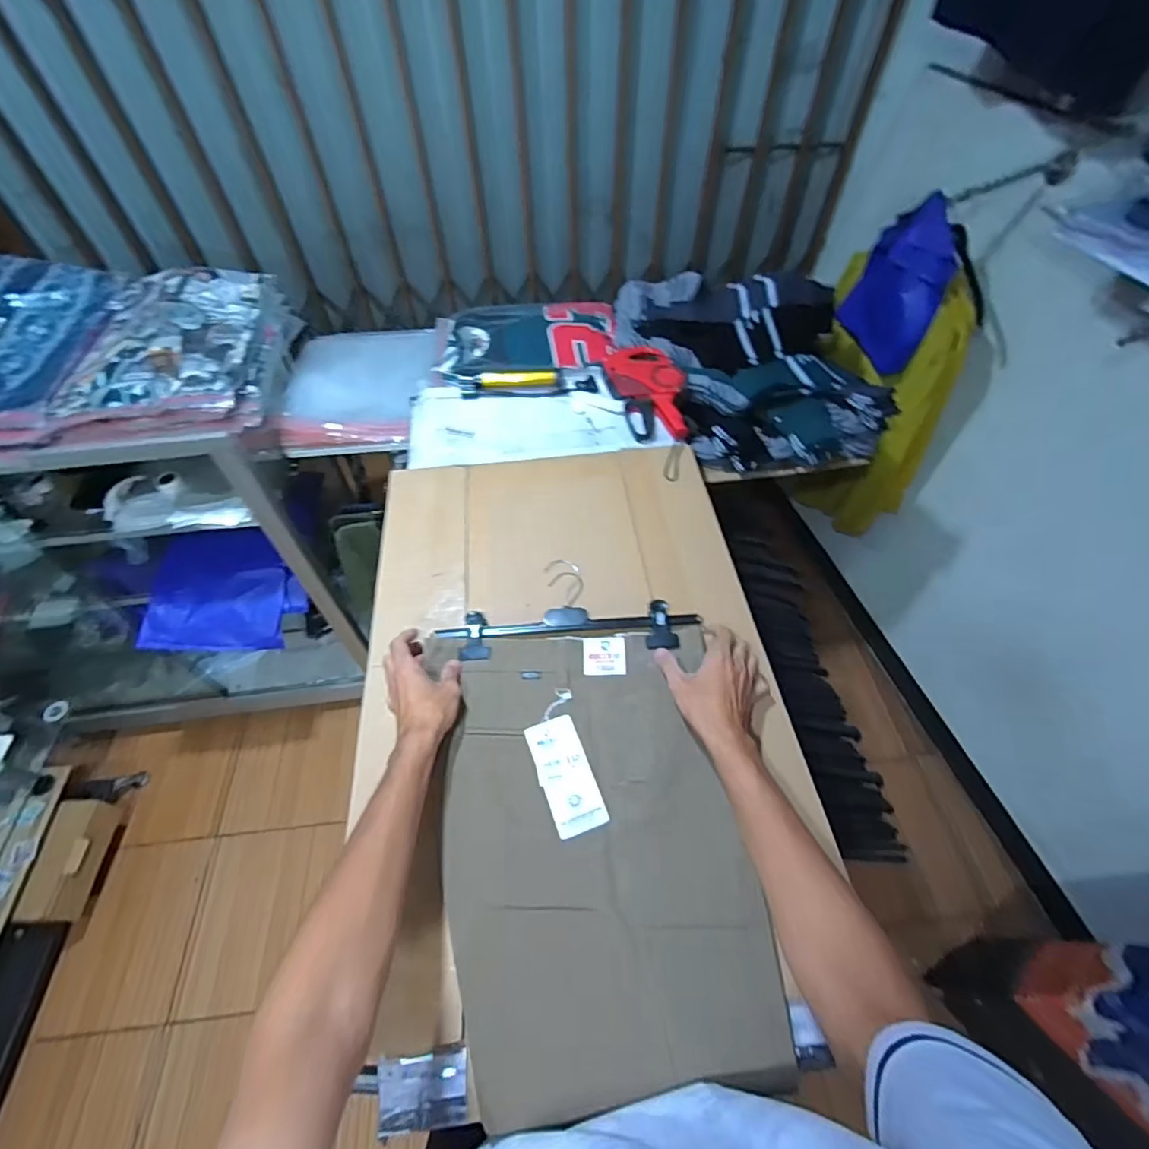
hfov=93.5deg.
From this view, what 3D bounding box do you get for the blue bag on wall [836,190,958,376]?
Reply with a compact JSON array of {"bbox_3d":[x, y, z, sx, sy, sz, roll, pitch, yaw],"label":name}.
[{"bbox_3d":[0.747,-0.663,1.240,0.099,0.314,0.216,-4,55,-2],"label":"blue bag on wall"}]

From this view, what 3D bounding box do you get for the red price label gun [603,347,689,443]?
[{"bbox_3d":[0.136,-0.331,0.968,0.122,0.053,0.208,-16,56,-10],"label":"red price label gun"}]

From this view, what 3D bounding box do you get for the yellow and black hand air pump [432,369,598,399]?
[{"bbox_3d":[-0.112,-0.356,1.013,0.299,0.022,0.068,0,54,1],"label":"yellow and black hand air pump"}]

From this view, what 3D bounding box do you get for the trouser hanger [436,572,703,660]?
[{"bbox_3d":[-0.009,0.046,0.714,0.328,0.033,0.128,-3,54,1],"label":"trouser hanger"}]

